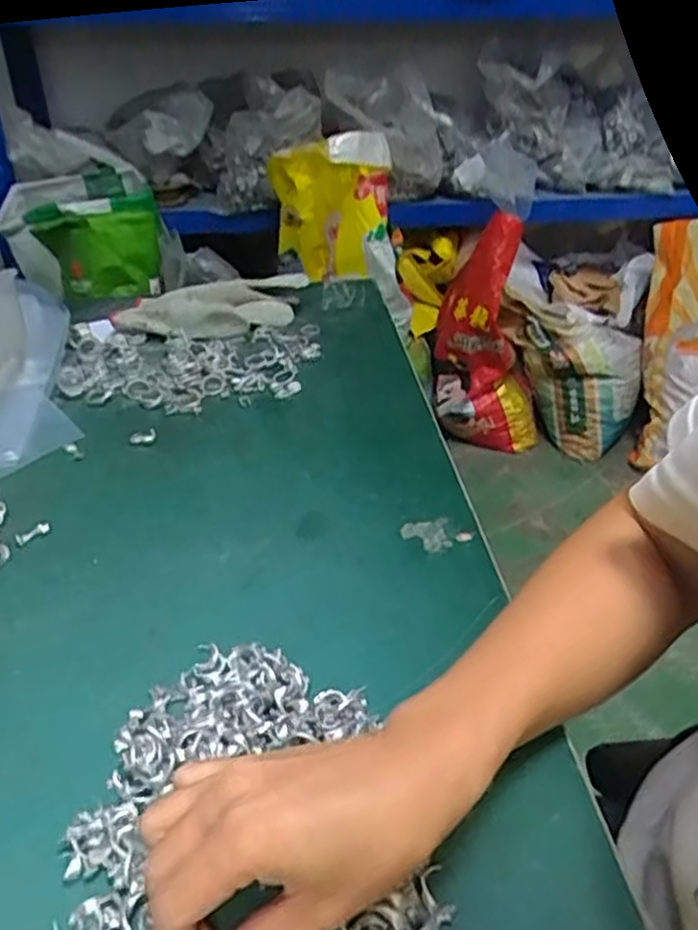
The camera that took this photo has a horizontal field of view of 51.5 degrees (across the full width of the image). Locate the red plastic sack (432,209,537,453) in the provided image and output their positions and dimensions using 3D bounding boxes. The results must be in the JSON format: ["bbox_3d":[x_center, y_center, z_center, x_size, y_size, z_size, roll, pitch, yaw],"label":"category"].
[{"bbox_3d":[0.354,-0.301,1.808,0.276,0.553,0.166,6,34,8],"label":"red plastic sack"}]

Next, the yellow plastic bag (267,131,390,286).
[{"bbox_3d":[-0.039,-0.591,1.662,0.269,0.317,0.171,1,33,0],"label":"yellow plastic bag"}]

